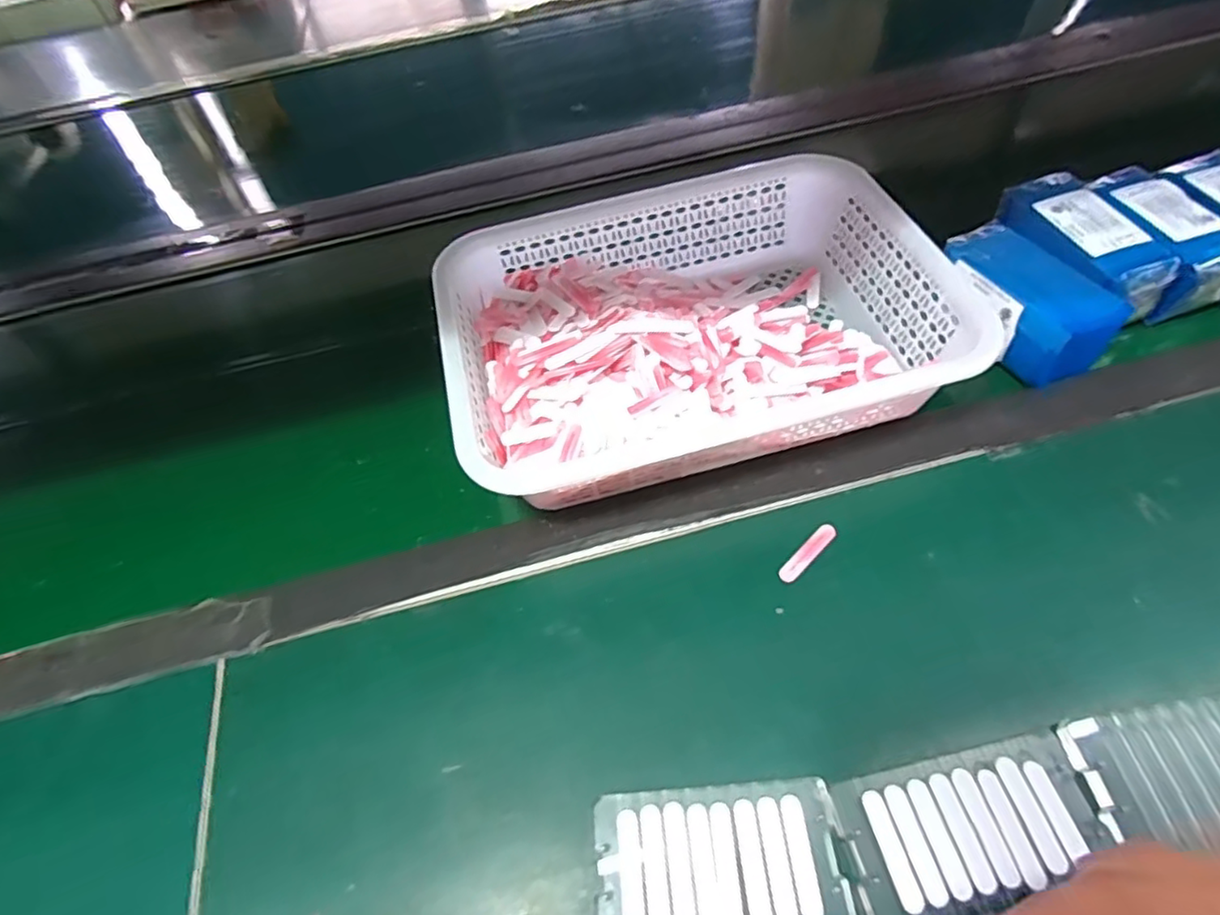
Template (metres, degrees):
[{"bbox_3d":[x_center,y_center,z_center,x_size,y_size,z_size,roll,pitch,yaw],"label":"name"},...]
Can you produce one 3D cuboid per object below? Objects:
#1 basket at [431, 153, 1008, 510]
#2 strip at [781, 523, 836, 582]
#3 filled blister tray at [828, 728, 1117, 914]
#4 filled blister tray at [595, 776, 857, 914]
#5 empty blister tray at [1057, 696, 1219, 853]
[{"bbox_3d":[0.057,-0.102,0.493,0.355,0.080,0.249,-15,54,-5],"label":"basket"},{"bbox_3d":[0.129,0.061,0.413,0.051,0.004,0.012,-40,59,-21],"label":"strip"},{"bbox_3d":[0.179,0.183,0.315,0.124,0.010,0.066,-12,53,-3],"label":"filled blister tray"},{"bbox_3d":[0.054,0.202,0.319,0.119,0.014,0.066,-5,53,2],"label":"filled blister tray"},{"bbox_3d":[0.303,0.159,0.320,0.122,0.013,0.066,-7,53,0],"label":"empty blister tray"}]

